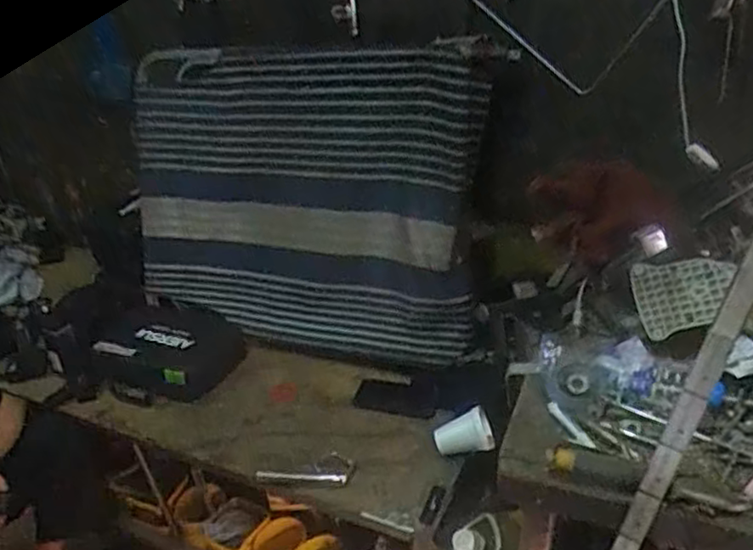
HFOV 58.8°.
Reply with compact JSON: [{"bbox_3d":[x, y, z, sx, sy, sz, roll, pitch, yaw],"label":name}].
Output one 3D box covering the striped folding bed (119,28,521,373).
[{"bbox_3d":[-0.188,-0.165,1.405,0.846,0.598,0.257,10,34,24],"label":"striped folding bed"}]

